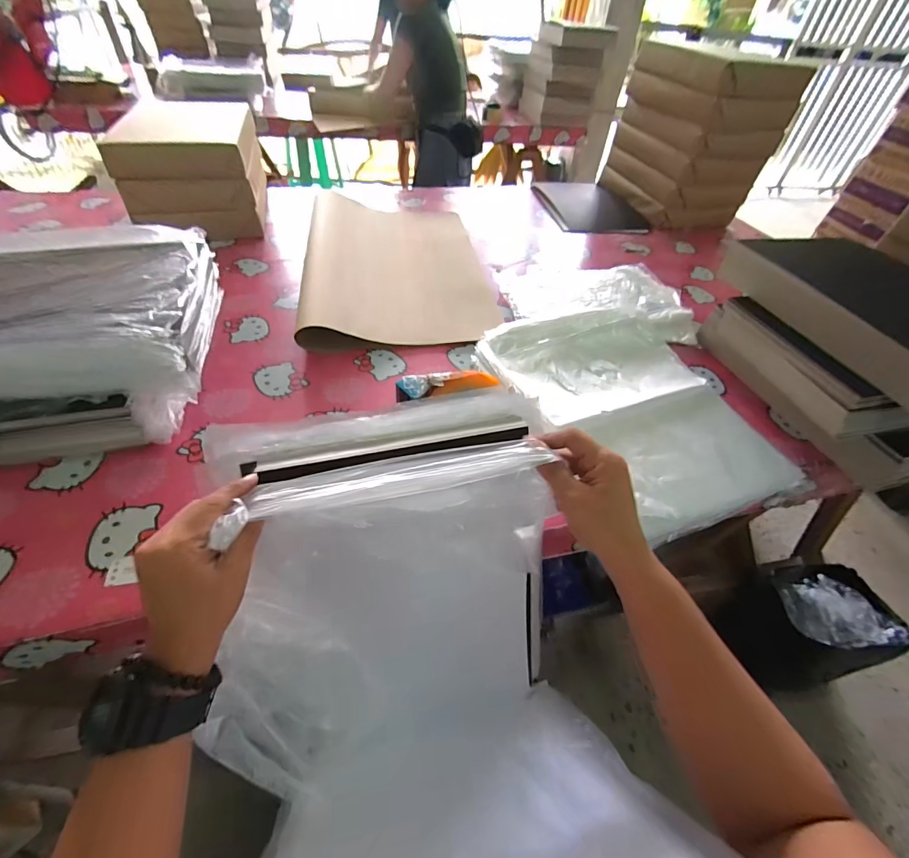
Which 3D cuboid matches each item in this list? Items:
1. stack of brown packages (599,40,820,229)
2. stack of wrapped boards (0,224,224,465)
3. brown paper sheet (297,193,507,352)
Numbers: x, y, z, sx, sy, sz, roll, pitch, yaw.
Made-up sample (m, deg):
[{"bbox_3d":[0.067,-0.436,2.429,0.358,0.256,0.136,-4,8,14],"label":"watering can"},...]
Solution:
[{"bbox_3d":[0.667,-0.822,1.178,0.279,0.368,0.388,-13,50,-16],"label":"stack of brown packages"},{"bbox_3d":[-0.561,-0.141,0.594,0.391,0.148,0.363,-8,49,-13],"label":"stack of wrapped boards"},{"bbox_3d":[-0.129,-0.379,0.921,0.378,0.049,0.609,-6,48,-10],"label":"brown paper sheet"}]

